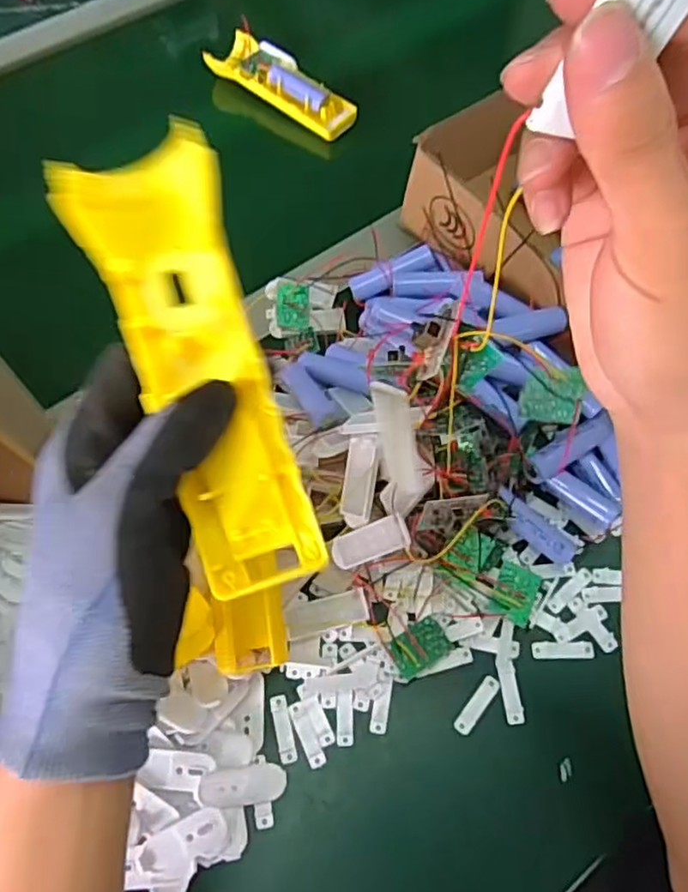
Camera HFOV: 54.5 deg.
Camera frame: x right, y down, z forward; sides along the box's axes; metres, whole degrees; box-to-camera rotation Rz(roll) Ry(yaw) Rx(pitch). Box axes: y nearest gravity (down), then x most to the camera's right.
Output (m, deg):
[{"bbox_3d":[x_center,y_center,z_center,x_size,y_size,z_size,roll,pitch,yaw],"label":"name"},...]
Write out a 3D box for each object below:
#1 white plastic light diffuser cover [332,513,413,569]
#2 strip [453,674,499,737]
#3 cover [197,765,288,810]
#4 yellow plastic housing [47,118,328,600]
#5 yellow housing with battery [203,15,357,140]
[{"bbox_3d":[0.015,0.058,0.401,0.056,0.007,0.020,-27,57,33],"label":"white plastic light diffuser cover"},{"bbox_3d":[0.080,0.155,0.401,0.010,0.004,0.038,35,69,17],"label":"strip"},{"bbox_3d":[-0.056,0.191,0.375,0.048,0.009,0.020,2,62,-17],"label":"cover"},{"bbox_3d":[-0.051,-0.026,0.240,0.051,0.018,0.160,-19,91,-9],"label":"yellow plastic housing"},{"bbox_3d":[-0.055,-0.348,0.638,0.162,0.028,0.049,36,69,17],"label":"yellow housing with battery"}]

